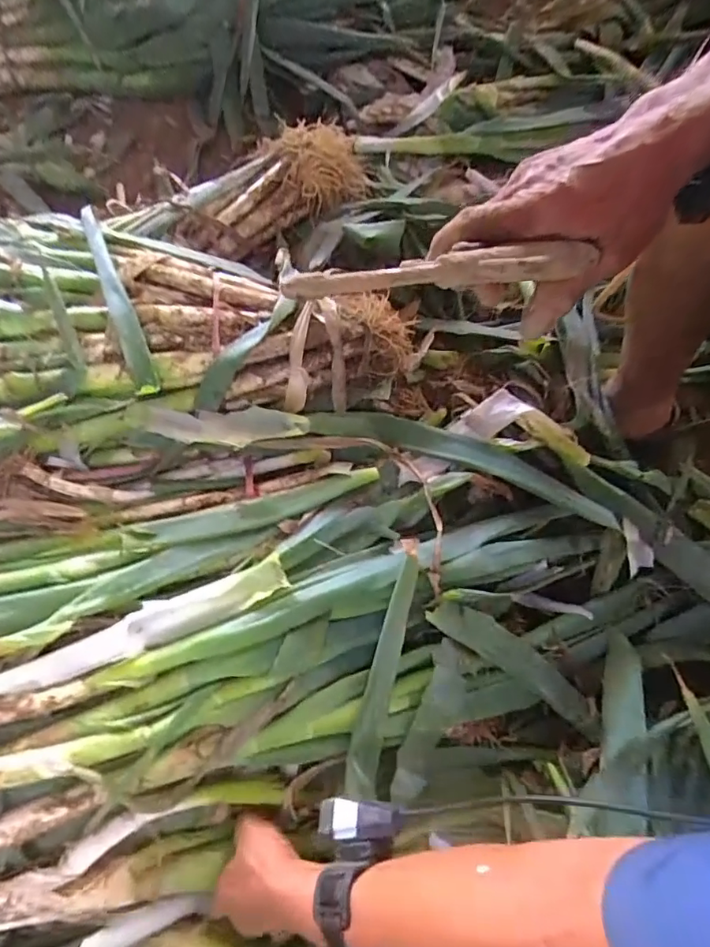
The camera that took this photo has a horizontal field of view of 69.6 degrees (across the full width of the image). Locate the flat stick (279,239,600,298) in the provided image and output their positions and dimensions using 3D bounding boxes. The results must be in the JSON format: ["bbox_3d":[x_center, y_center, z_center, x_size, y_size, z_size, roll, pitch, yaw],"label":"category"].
[{"bbox_3d":[0.048,-0.104,0.263,0.176,0.017,0.023,-14,69,-20],"label":"flat stick"}]

